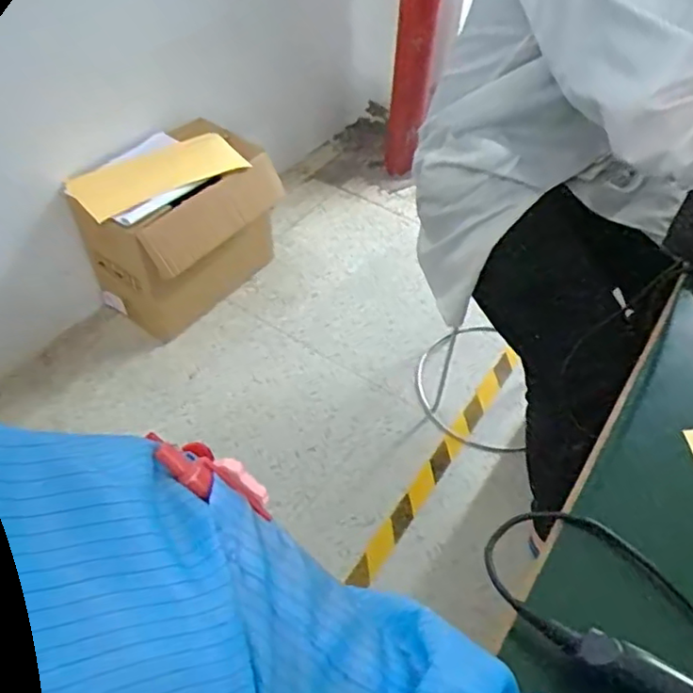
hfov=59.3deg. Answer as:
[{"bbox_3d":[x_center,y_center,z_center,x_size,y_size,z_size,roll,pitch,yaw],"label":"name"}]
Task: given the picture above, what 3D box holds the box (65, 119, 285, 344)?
[{"bbox_3d":[-0.426,-0.305,1.618,0.379,0.417,0.443,29,55,21],"label":"box"}]

